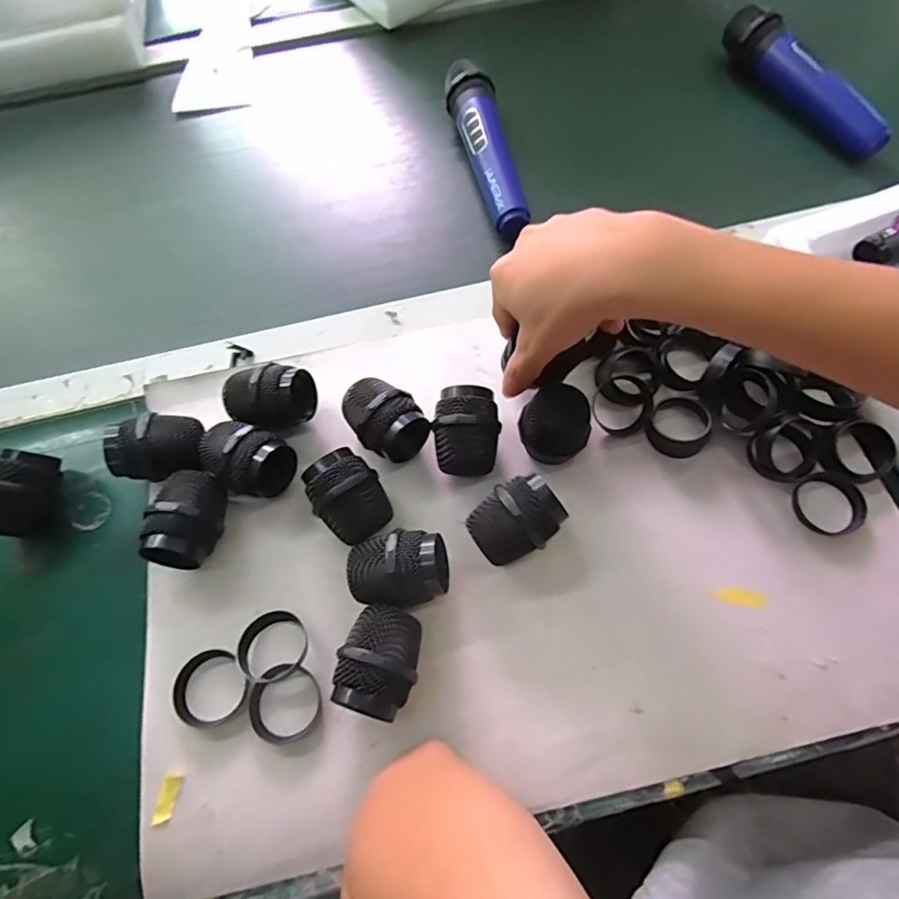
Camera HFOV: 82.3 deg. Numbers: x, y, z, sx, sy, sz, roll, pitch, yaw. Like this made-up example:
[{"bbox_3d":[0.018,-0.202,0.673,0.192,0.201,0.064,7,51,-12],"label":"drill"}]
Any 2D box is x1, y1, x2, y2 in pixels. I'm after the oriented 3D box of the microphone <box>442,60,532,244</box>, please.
[{"bbox_3d":[0.033,-0.287,0.487,0.043,0.047,0.188,-11,66,-3],"label":"microphone"}]

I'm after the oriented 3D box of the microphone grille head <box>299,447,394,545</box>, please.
[{"bbox_3d":[-0.068,0.034,0.353,0.044,0.046,0.058,-34,69,-12],"label":"microphone grille head"}]

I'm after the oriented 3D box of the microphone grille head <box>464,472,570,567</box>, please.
[{"bbox_3d":[0.043,0.047,0.336,0.045,0.042,0.057,42,74,18],"label":"microphone grille head"}]

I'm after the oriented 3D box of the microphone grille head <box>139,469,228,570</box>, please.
[{"bbox_3d":[-0.175,0.048,0.349,0.040,0.052,0.064,8,67,6],"label":"microphone grille head"}]

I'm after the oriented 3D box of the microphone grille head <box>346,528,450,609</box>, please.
[{"bbox_3d":[-0.032,0.077,0.330,0.061,0.047,0.046,4,66,4],"label":"microphone grille head"}]

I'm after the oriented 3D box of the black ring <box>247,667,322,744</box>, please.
[{"bbox_3d":[-0.102,0.159,0.318,0.043,0.012,0.039,-16,67,-5],"label":"black ring"}]

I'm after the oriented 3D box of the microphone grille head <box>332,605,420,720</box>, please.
[{"bbox_3d":[-0.041,0.127,0.311,0.044,0.049,0.059,17,68,9],"label":"microphone grille head"}]

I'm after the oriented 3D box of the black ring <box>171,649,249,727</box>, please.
[{"bbox_3d":[-0.150,0.149,0.322,0.044,0.010,0.044,-1,66,2],"label":"black ring"}]

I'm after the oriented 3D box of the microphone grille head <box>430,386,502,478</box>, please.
[{"bbox_3d":[0.012,-0.012,0.366,0.045,0.049,0.056,-5,66,0],"label":"microphone grille head"}]

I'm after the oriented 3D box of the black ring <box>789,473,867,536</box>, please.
[{"bbox_3d":[0.261,0.038,0.355,0.044,0.012,0.044,-1,66,2],"label":"black ring"}]

